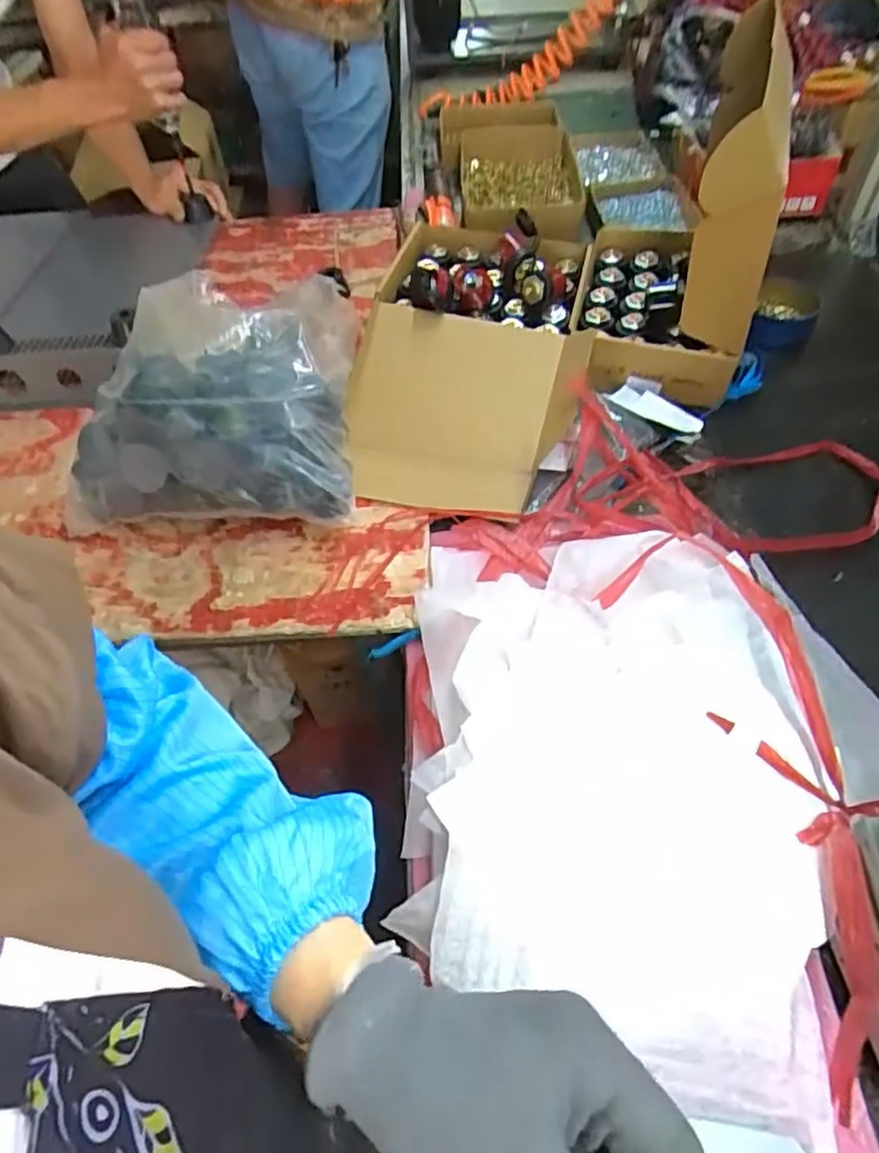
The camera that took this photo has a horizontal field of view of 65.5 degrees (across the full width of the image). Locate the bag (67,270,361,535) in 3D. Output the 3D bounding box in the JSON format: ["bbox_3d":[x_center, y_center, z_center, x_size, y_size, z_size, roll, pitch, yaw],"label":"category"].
[{"bbox_3d":[-0.220,-0.179,0.718,0.288,0.147,0.255,4,55,8],"label":"bag"}]

